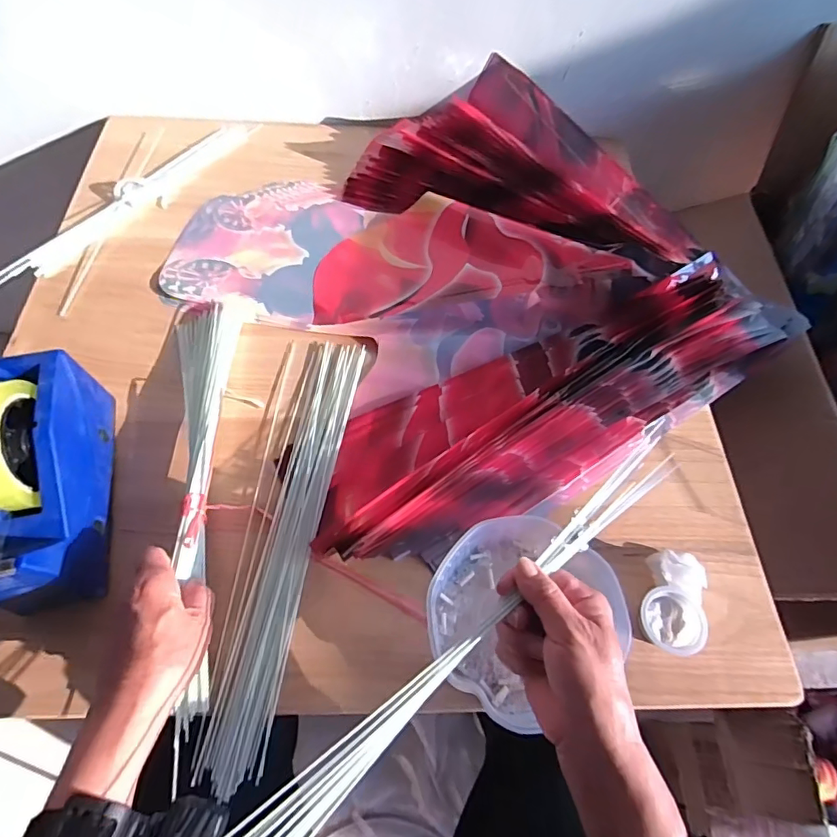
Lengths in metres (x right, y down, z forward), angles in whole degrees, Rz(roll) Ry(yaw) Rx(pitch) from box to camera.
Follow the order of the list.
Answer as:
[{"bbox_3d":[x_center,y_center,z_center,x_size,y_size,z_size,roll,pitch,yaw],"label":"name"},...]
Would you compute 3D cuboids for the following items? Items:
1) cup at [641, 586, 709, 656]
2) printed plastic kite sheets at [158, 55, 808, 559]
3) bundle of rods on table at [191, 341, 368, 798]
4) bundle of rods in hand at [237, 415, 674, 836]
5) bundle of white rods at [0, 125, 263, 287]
[{"bbox_3d":[0.218,0.178,0.446,0.052,0.032,0.051,2,61,-3],"label":"cup"},{"bbox_3d":[0.043,-0.172,0.606,0.576,0.072,0.564,-30,67,-18],"label":"printed plastic kite sheets"},{"bbox_3d":[-0.123,0.096,0.477,0.079,0.008,0.405,6,61,0],"label":"bundle of rods on table"},{"bbox_3d":[0.041,0.139,0.332,0.436,0.019,0.033,-37,70,-21],"label":"bundle of rods in hand"},{"bbox_3d":[-0.364,-0.289,0.664,0.050,0.016,0.398,33,64,14],"label":"bundle of white rods"}]

